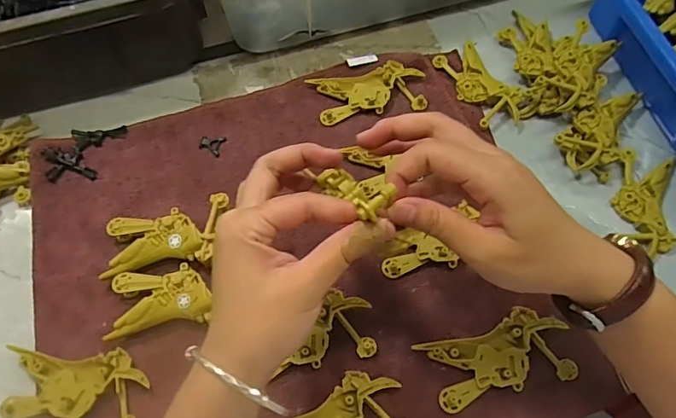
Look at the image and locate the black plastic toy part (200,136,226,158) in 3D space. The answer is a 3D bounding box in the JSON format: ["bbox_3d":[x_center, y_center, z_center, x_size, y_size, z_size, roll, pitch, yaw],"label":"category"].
[{"bbox_3d":[-0.113,-0.058,0.424,0.022,0.004,0.020,16,66,9],"label":"black plastic toy part"}]

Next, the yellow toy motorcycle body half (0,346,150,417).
[{"bbox_3d":[-0.181,0.125,0.334,0.095,0.020,0.051,6,64,5],"label":"yellow toy motorcycle body half"}]

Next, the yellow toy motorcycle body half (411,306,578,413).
[{"bbox_3d":[0.112,0.103,0.332,0.094,0.015,0.051,-14,65,-5],"label":"yellow toy motorcycle body half"}]

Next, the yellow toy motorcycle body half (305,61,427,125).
[{"bbox_3d":[0.029,-0.109,0.442,0.098,0.015,0.049,-10,64,-3],"label":"yellow toy motorcycle body half"}]

